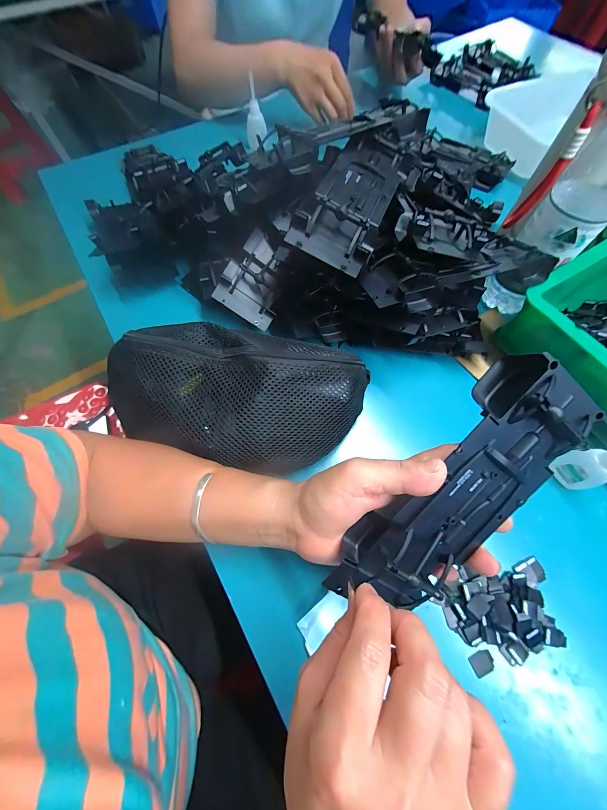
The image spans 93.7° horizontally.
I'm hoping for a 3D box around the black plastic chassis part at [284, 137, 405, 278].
[{"bbox_3d":[0.047,-0.200,0.279,0.070,0.031,0.165,19,68,10],"label":"black plastic chassis part"}]

